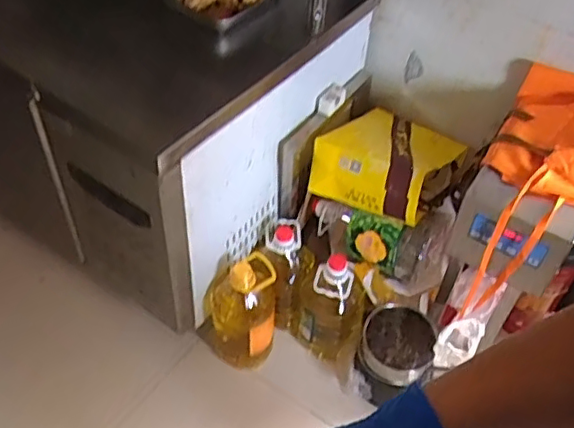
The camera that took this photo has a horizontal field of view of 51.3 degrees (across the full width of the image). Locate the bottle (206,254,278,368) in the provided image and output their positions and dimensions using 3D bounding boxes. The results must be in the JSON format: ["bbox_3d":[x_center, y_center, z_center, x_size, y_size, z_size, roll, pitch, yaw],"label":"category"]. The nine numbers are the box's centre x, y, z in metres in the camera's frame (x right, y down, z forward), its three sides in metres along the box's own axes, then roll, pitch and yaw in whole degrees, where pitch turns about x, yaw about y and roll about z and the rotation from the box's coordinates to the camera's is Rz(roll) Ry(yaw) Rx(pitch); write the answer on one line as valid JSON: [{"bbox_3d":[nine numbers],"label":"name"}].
[{"bbox_3d":[-0.121,0.249,1.548,0.193,0.344,0.148,1,48,-2],"label":"bottle"}]

